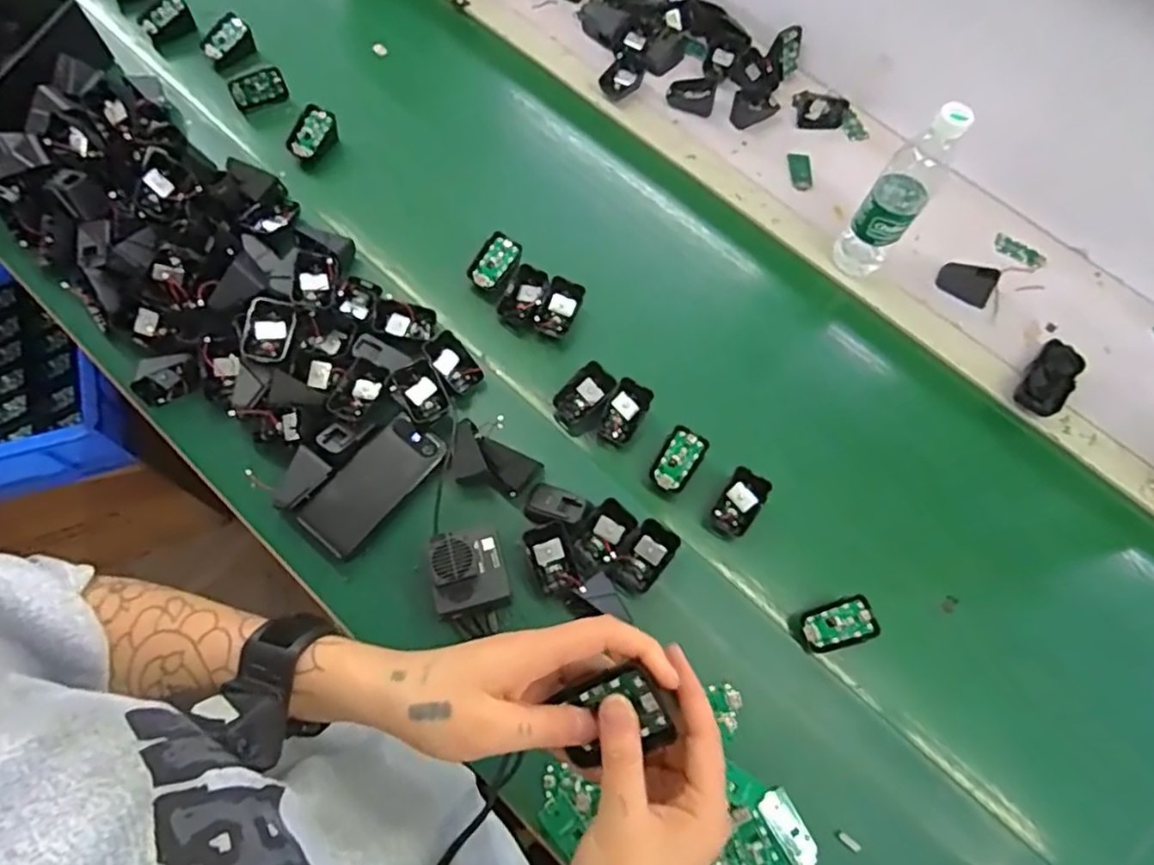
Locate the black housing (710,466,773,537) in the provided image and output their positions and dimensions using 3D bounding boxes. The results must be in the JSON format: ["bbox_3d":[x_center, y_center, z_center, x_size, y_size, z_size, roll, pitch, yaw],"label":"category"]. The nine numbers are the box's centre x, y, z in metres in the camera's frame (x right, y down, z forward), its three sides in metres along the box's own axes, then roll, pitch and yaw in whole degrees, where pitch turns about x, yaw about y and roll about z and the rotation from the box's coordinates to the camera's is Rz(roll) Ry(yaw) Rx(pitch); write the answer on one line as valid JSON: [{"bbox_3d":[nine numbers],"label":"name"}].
[{"bbox_3d":[0.171,0.074,0.705,0.050,0.019,0.075,32,89,9],"label":"black housing"}]

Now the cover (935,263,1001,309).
[{"bbox_3d":[0.505,-0.196,0.854,0.068,0.028,0.046,37,70,12],"label":"cover"}]

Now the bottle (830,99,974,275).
[{"bbox_3d":[0.367,-0.267,0.767,0.060,0.235,0.063,37,70,12],"label":"bottle"}]

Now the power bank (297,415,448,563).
[{"bbox_3d":[-0.209,0.054,0.686,0.068,0.021,0.152,38,70,12],"label":"power bank"}]

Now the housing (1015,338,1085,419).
[{"bbox_3d":[0.571,-0.067,0.800,0.051,0.022,0.113,37,70,12],"label":"housing"}]

